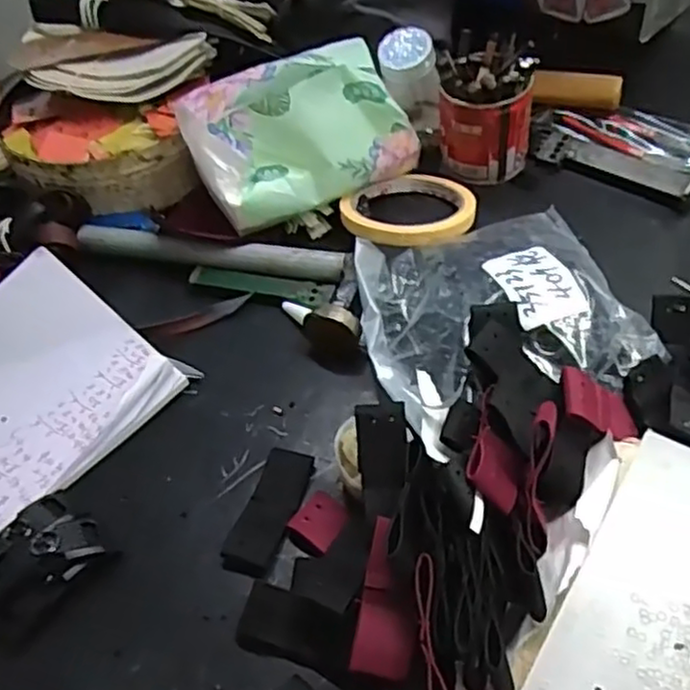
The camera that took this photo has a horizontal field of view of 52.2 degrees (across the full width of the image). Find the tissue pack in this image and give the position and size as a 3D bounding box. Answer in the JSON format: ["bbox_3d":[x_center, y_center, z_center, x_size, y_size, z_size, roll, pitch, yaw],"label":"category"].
[{"bbox_3d":[-0.030,-0.148,0.493,0.151,0.083,0.080,-23,51,-10],"label":"tissue pack"}]

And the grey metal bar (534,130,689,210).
[{"bbox_3d":[0.193,-0.129,0.505,0.116,0.017,0.023,28,60,28],"label":"grey metal bar"}]

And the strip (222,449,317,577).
[{"bbox_3d":[-0.040,0.088,0.372,0.027,0.007,0.069,13,54,19],"label":"strip"}]

